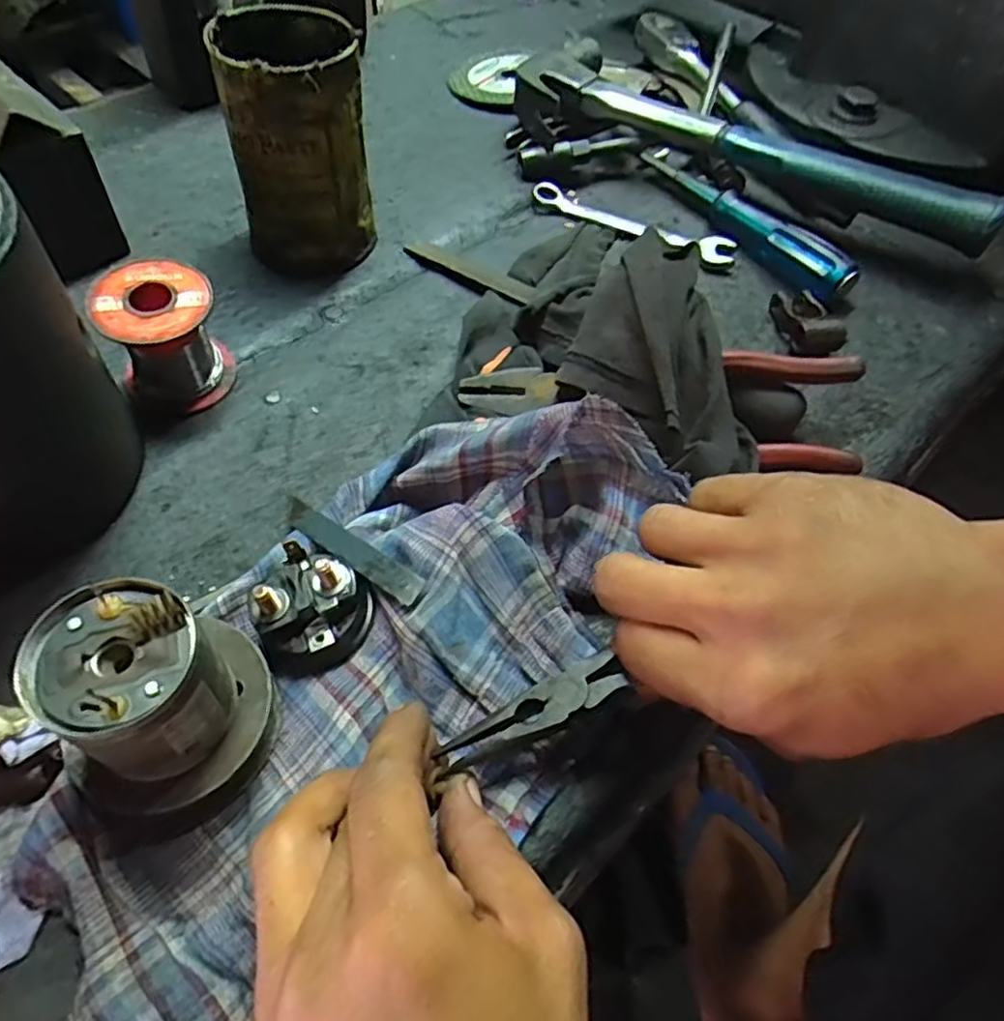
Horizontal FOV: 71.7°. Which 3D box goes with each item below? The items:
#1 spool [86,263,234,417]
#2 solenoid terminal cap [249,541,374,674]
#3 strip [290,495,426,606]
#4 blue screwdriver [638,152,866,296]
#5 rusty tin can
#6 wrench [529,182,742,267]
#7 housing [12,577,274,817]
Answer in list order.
[{"bbox_3d":[-0.163,-0.083,0.341,0.052,0.057,0.052,-23,60,-19],"label":"spool"},{"bbox_3d":[-0.077,0.038,0.280,0.041,0.032,0.043,2,55,-3],"label":"solenoid terminal cap"},{"bbox_3d":[-0.067,0.016,0.302,0.085,0.005,0.012,29,57,32],"label":"strip"},{"bbox_3d":[0.156,-0.194,0.453,0.024,0.028,0.173,-23,60,-19],"label":"blue screwdriver"},{"bbox_3d":[-0.113,-0.203,0.390,0.068,0.115,0.081,-10,56,-11],"label":"rusty tin can"},{"bbox_3d":[0.085,-0.191,0.458,0.139,0.010,0.027,27,58,14],"label":"wrench"},{"bbox_3d":[-0.118,0.063,0.239,0.066,0.069,0.065,-17,58,-15],"label":"housing"}]

